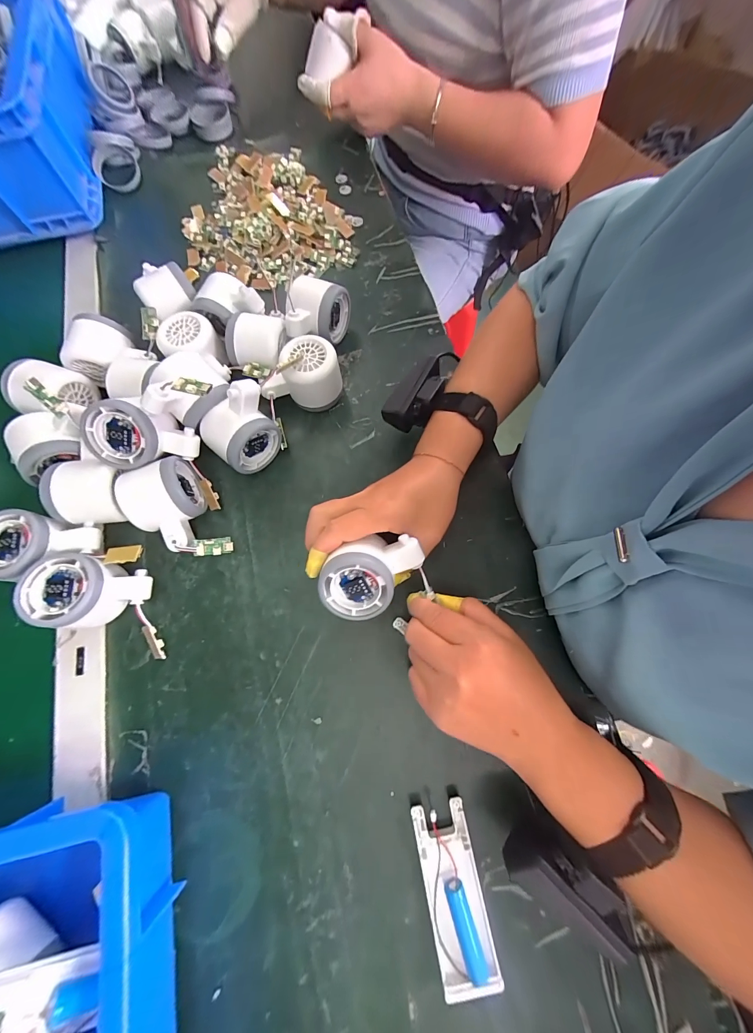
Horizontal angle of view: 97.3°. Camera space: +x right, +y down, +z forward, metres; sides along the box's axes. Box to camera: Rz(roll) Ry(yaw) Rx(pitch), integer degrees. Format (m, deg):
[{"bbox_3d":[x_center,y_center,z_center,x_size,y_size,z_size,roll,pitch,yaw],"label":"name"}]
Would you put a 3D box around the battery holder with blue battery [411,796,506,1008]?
[{"bbox_3d":[0.055,0.266,0.237,0.039,0.017,0.102,-11,73,-4],"label":"battery holder with blue battery"}]

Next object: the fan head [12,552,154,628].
[{"bbox_3d":[-0.243,0.066,0.285,0.081,0.054,0.057,15,73,4],"label":"fan head"}]

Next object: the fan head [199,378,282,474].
[{"bbox_3d":[-0.129,-0.085,0.320,0.052,0.074,0.068,42,77,12],"label":"fan head"}]

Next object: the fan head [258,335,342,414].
[{"bbox_3d":[-0.078,-0.148,0.350,0.081,0.052,0.057,0,73,0],"label":"fan head"}]

